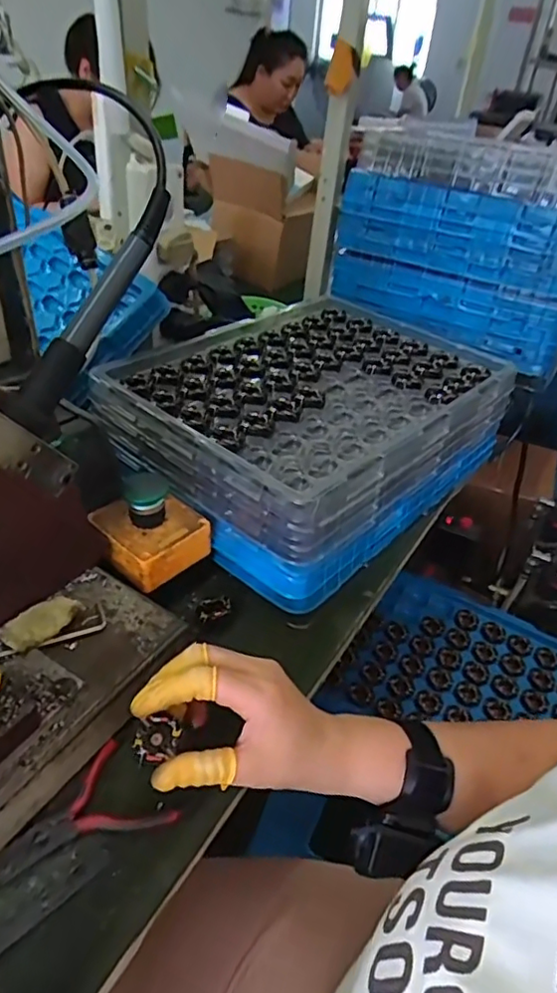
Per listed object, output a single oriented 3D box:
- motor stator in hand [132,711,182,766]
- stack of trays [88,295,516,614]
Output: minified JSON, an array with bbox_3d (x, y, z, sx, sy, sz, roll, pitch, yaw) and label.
[{"bbox_3d":[-0.072,0.143,0.343,0.025,0.008,0.026,5,38,-3],"label":"motor stator in hand"},{"bbox_3d":[0.035,-0.082,0.607,0.278,0.101,0.360,31,44,28],"label":"stack of trays"}]

